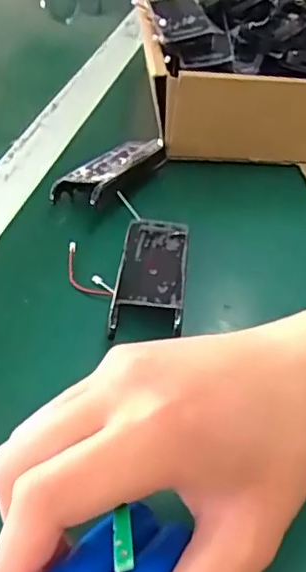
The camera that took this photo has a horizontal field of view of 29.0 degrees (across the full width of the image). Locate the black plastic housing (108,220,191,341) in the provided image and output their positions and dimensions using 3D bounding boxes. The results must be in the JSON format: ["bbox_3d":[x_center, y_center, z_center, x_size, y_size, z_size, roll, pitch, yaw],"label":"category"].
[{"bbox_3d":[0.000,-0.009,0.365,0.040,0.013,0.102,4,41,3],"label":"black plastic housing"}]

